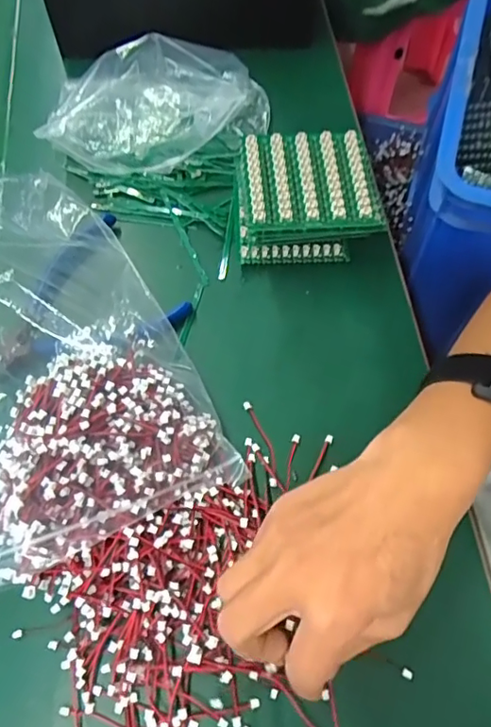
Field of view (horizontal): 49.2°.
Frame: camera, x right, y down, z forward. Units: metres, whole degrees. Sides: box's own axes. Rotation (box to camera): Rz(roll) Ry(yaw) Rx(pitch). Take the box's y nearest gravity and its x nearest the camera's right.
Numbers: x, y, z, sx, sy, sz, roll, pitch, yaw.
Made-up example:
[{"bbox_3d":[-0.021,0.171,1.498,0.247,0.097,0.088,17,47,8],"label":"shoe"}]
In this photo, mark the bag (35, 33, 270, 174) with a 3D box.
[{"bbox_3d":[-0.065,-0.197,0.419,0.175,0.064,0.082,-12,66,-5],"label":"bag"}]

